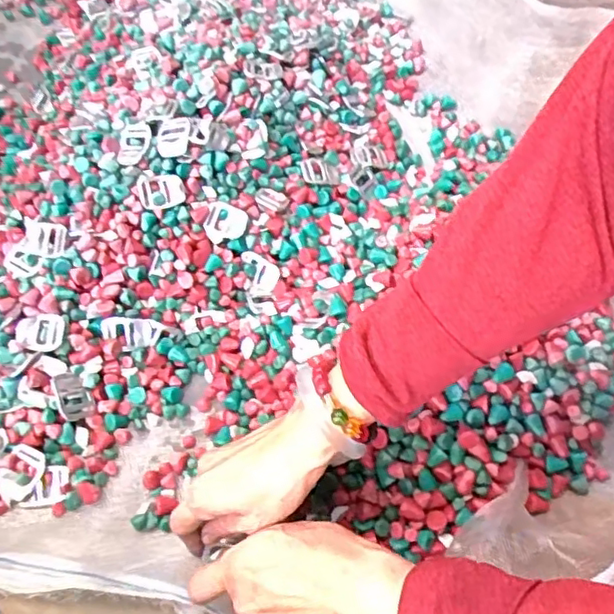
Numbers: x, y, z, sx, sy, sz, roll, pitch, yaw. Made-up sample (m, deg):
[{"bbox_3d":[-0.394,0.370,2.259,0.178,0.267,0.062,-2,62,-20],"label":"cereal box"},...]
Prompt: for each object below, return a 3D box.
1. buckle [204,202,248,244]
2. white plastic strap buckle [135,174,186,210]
[{"bbox_3d":[-0.073,-0.074,0.540,0.036,0.005,0.035,14,86,-5],"label":"buckle"},{"bbox_3d":[-0.129,-0.102,0.534,0.042,0.009,0.031,-6,83,-12],"label":"white plastic strap buckle"}]

